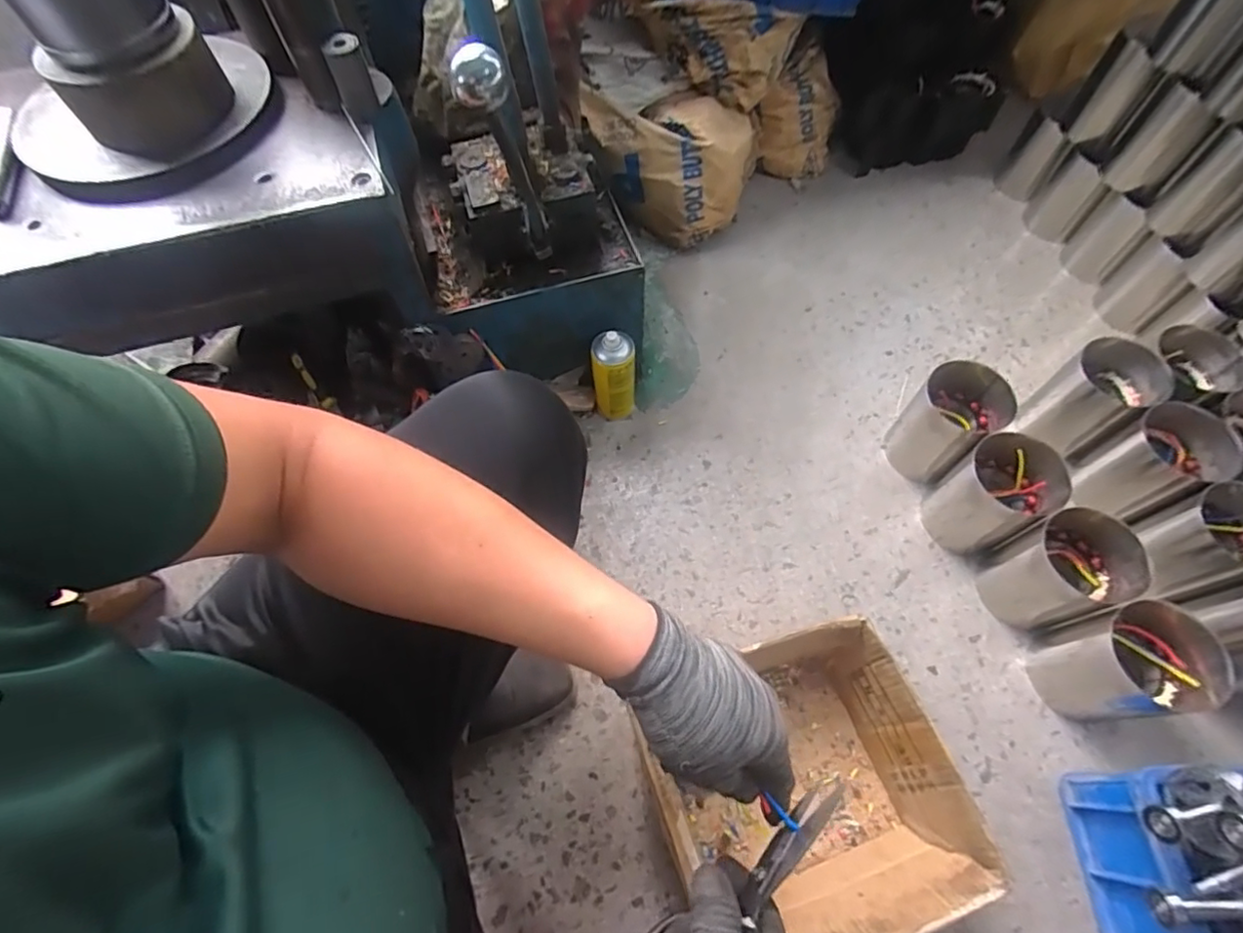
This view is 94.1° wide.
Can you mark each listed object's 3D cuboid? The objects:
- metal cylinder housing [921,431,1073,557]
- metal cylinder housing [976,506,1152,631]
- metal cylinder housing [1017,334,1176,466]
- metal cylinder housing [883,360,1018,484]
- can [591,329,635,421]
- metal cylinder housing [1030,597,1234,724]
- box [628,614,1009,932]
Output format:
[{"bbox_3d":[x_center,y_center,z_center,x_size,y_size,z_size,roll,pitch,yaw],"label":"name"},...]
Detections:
[{"bbox_3d":[0.524,0.043,0.823,0.122,0.150,0.117,-23,64,-10],"label":"metal cylinder housing"},{"bbox_3d":[0.579,0.141,0.770,0.126,0.152,0.119,-1,62,1],"label":"metal cylinder housing"},{"bbox_3d":[0.723,-0.101,0.895,0.100,0.161,0.120,-27,65,-12],"label":"metal cylinder housing"},{"bbox_3d":[0.491,-0.065,0.878,0.126,0.146,0.116,-1,62,1],"label":"metal cylinder housing"},{"bbox_3d":[-0.012,-0.141,0.909,0.062,0.185,0.057,-1,62,1],"label":"can"},{"bbox_3d":[0.611,0.243,0.707,0.113,0.170,0.116,-9,63,-3],"label":"metal cylinder housing"},{"bbox_3d":[0.199,0.369,0.661,0.299,0.150,0.275,-20,64,-9],"label":"box"}]

